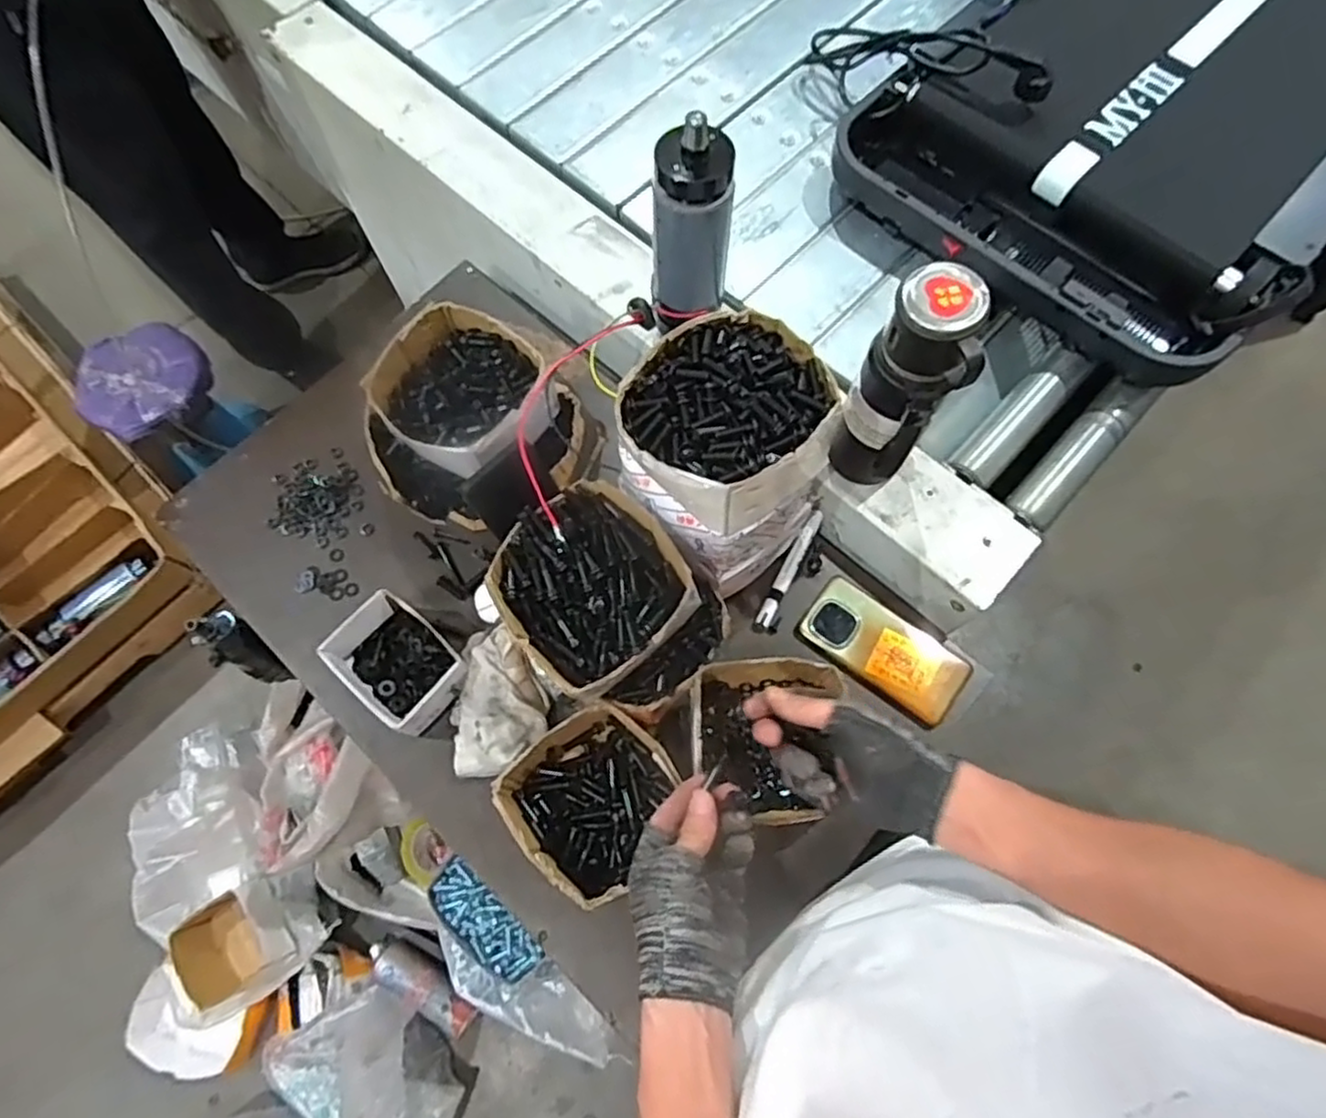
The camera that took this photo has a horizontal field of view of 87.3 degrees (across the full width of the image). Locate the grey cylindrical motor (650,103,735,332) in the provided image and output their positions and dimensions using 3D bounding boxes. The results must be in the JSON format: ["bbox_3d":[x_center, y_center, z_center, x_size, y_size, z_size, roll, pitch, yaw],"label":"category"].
[{"bbox_3d":[0.025,-0.301,0.675,0.076,0.229,0.068,9,71,4],"label":"grey cylindrical motor"}]

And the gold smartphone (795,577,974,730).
[{"bbox_3d":[0.223,0.093,0.706,0.164,0.014,0.082,37,75,13],"label":"gold smartphone"}]

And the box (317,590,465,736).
[{"bbox_3d":[-0.263,0.104,0.697,0.131,0.067,0.090,41,76,14],"label":"box"}]

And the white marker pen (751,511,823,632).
[{"bbox_3d":[0.133,0.012,0.735,0.018,0.014,0.144,27,73,10],"label":"white marker pen"}]

